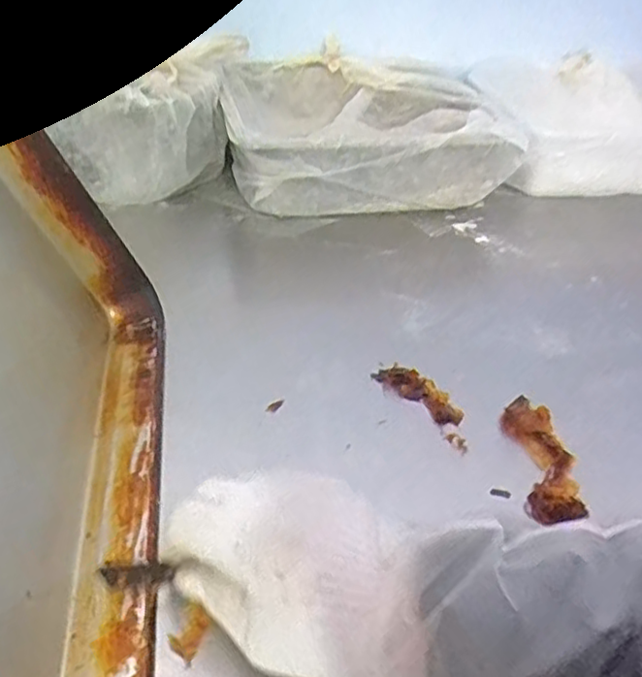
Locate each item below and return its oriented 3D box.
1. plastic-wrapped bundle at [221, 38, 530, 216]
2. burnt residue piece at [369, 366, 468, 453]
[{"bbox_3d":[0.044,-0.248,0.807,0.314,0.107,0.272,-5,39,-13],"label":"plastic-wrapped bundle"},{"bbox_3d":[0.084,0.047,0.517,0.028,0.012,0.097,-22,46,-30],"label":"burnt residue piece"}]

